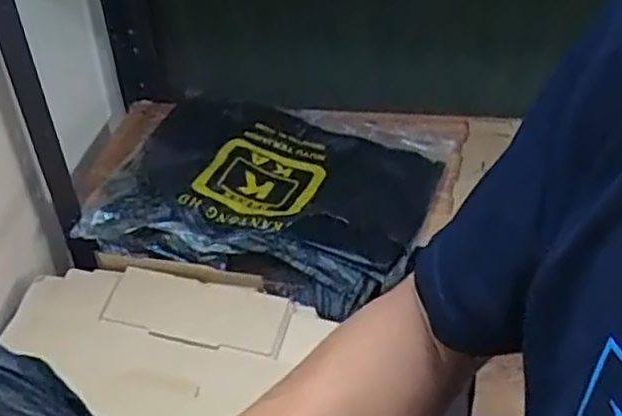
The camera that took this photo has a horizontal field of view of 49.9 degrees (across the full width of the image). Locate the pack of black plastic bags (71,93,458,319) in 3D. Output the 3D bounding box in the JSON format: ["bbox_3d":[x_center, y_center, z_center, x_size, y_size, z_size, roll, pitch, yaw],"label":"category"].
[{"bbox_3d":[-0.041,-0.041,0.894,0.397,0.045,0.347,16,45,12],"label":"pack of black plastic bags"}]

